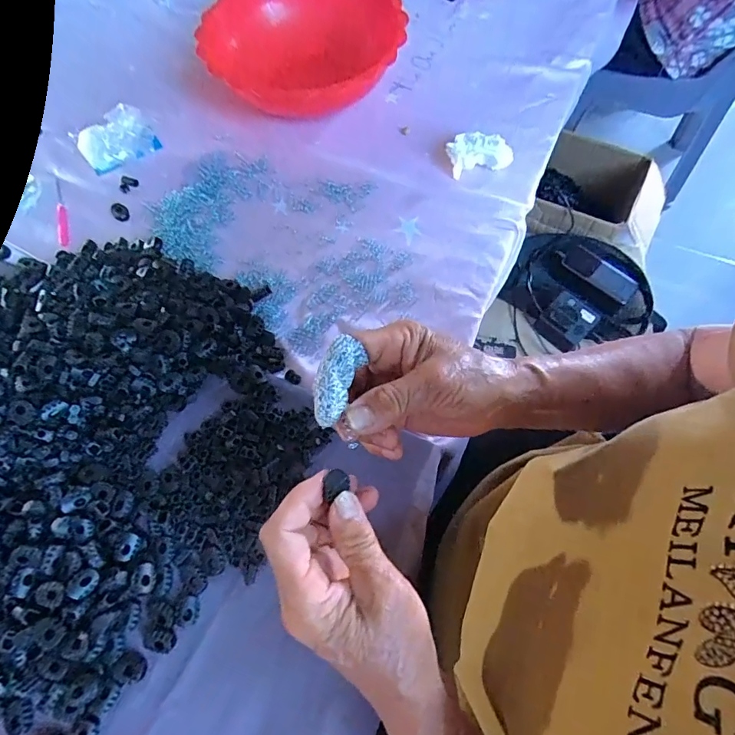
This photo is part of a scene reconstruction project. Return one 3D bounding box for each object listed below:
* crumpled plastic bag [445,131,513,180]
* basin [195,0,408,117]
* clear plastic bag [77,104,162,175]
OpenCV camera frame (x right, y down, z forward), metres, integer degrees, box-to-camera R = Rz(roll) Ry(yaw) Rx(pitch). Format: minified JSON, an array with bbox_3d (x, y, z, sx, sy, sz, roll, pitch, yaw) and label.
[{"bbox_3d":[0.130,-0.252,0.523,0.074,0.027,0.046,-4,65,1],"label":"crumpled plastic bag"},{"bbox_3d":[-0.079,-0.400,0.563,0.247,0.107,0.122,-5,65,0],"label":"basin"},{"bbox_3d":[-0.299,-0.269,0.532,0.085,0.055,0.033,-14,65,-4],"label":"clear plastic bag"}]

